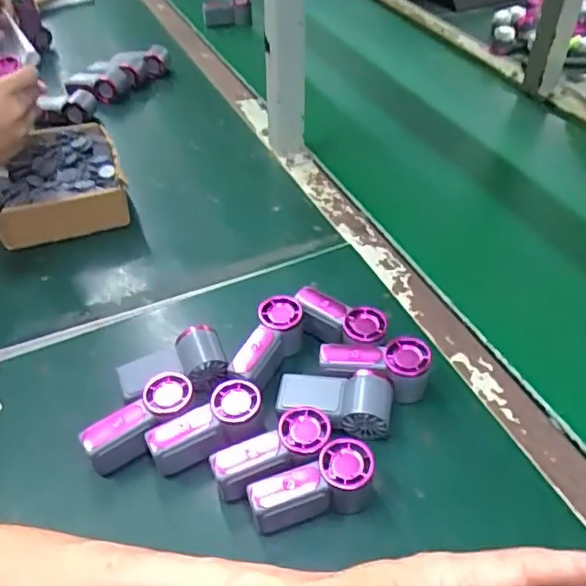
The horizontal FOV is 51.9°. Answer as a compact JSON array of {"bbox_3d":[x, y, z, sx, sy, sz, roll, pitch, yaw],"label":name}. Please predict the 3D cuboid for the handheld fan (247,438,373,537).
[{"bbox_3d":[0.014,0.145,0.445,0.089,0.047,0.035,-12,45,-10],"label":"handheld fan"}]

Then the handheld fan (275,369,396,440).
[{"bbox_3d":[0.036,0.090,0.501,0.093,0.038,0.057,3,44,6],"label":"handheld fan"}]

